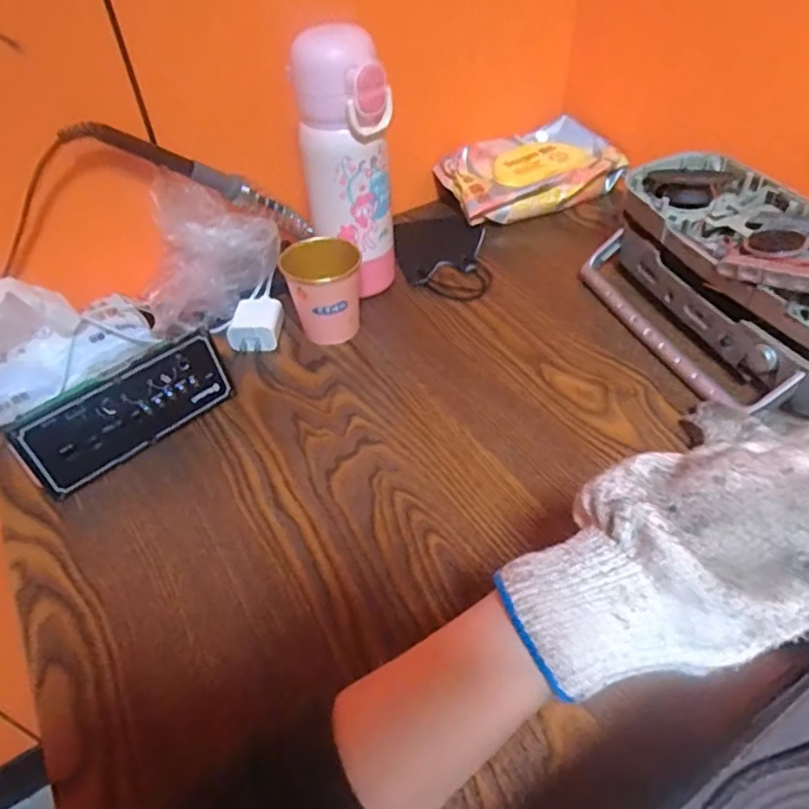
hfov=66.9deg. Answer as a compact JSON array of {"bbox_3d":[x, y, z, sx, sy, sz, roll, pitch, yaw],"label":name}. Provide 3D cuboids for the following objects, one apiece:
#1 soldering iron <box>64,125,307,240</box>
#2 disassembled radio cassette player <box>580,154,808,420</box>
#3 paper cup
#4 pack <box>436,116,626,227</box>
[{"bbox_3d":[-0.164,-0.187,0.517,0.026,0.025,0.237,38,17,33],"label":"soldering iron"},{"bbox_3d":[0.275,-0.103,0.494,0.154,0.105,0.277,-20,48,-13],"label":"disassembled radio cassette player"},{"bbox_3d":[-0.068,-0.096,0.533,0.064,0.082,0.062,-2,47,3],"label":"paper cup"},{"bbox_3d":[0.140,-0.262,0.684,0.199,0.043,0.111,-23,67,-14],"label":"pack"}]

